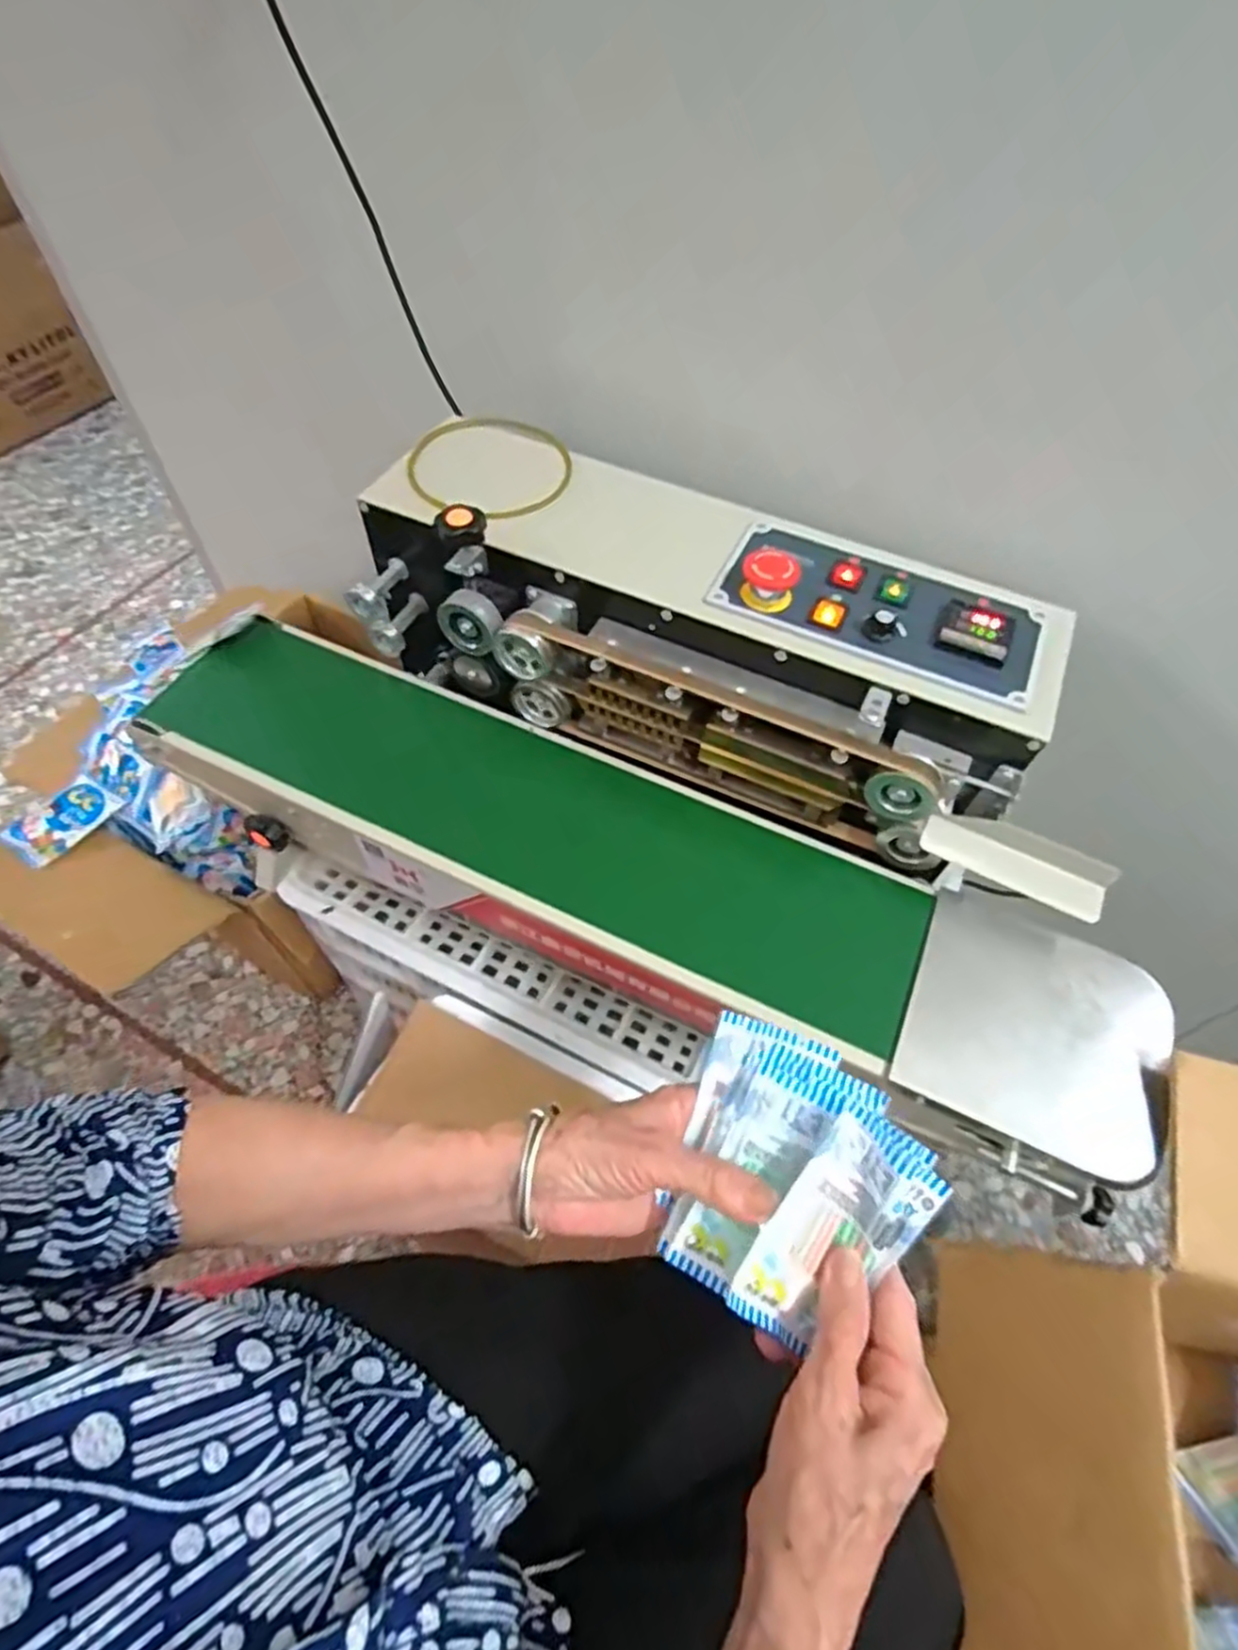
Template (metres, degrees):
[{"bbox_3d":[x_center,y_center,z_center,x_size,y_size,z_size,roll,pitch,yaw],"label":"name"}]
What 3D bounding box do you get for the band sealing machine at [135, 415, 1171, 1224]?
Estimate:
[{"bbox_3d":[0.043,-0.038,0.622,0.754,0.283,0.378,22,58,13],"label":"band sealing machine"}]

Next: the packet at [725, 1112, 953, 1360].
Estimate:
[{"bbox_3d":[0.094,0.181,0.330,0.049,0.016,0.097,39,88,14],"label":"packet"}]

